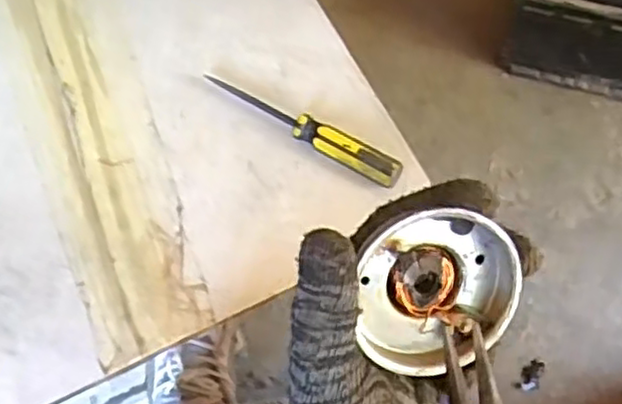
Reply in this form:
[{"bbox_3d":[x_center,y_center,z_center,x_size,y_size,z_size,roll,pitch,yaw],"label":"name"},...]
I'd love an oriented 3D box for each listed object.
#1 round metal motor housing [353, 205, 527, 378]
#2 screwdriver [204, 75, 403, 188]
[{"bbox_3d":[0.051,0.033,0.292,0.064,0.030,0.069,-5,110,-10],"label":"round metal motor housing"},{"bbox_3d":[-0.008,-0.055,0.497,0.163,0.021,0.020,31,71,18],"label":"screwdriver"}]

